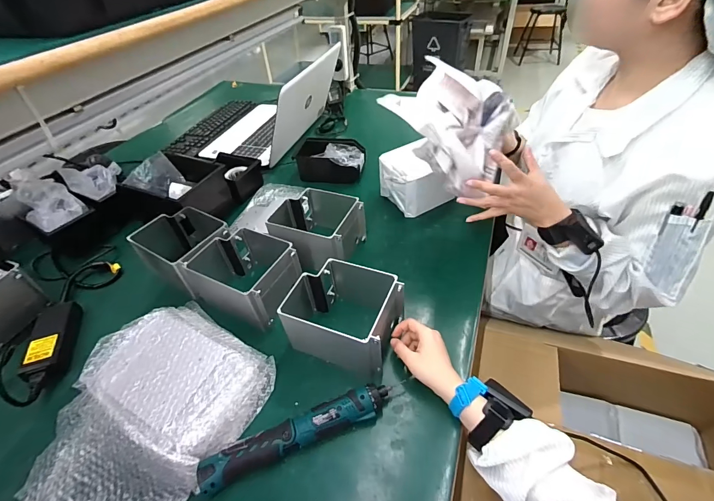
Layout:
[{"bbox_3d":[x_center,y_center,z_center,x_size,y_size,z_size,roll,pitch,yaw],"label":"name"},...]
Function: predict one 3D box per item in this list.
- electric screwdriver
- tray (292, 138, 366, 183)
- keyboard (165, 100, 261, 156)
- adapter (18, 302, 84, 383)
[{"bbox_3d":[-0.067,0.246,0.476,0.280,0.041,0.041,-19,46,-13],"label":"electric screwdriver"},{"bbox_3d":[-0.067,-0.248,0.932,0.170,0.085,0.132,4,45,10],"label":"tray"},{"bbox_3d":[-0.478,-0.432,1.196,0.144,0.037,0.358,12,47,17],"label":"keyboard"},{"bbox_3d":[-0.527,0.157,0.609,0.056,0.040,0.167,-18,46,-12],"label":"adapter"}]

